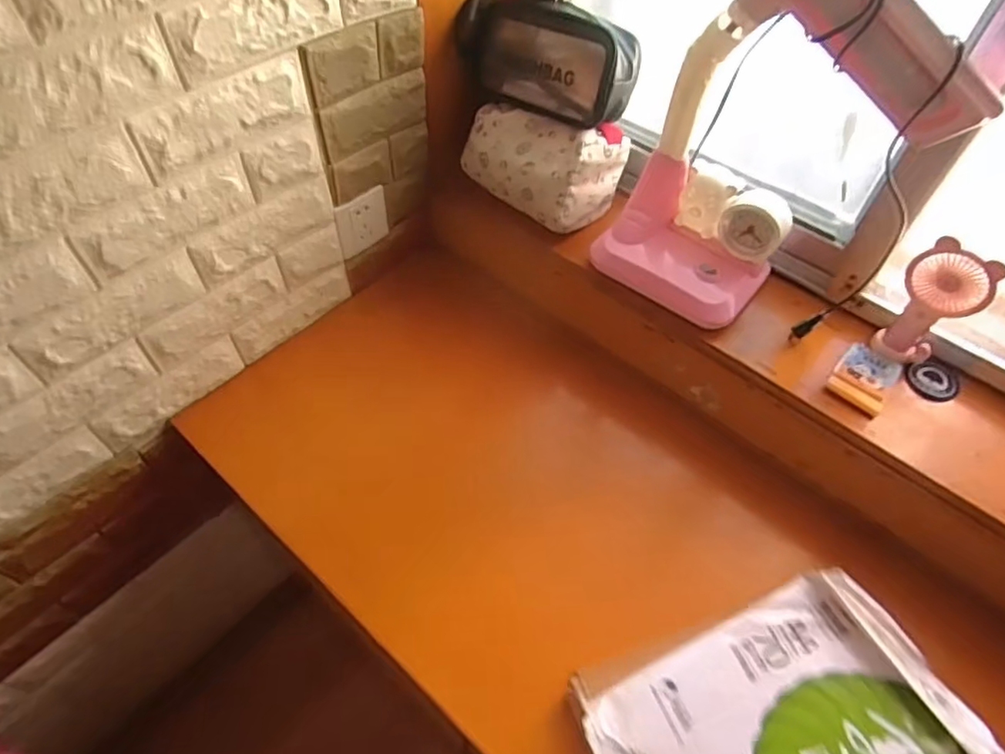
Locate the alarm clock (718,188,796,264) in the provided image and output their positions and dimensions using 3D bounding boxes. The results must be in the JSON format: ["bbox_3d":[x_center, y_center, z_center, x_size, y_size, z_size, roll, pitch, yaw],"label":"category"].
[{"bbox_3d":[0.316,-0.189,0.759,0.078,0.063,0.050,33,60,21],"label":"alarm clock"}]

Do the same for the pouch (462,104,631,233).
[{"bbox_3d":[0.061,-0.315,0.866,0.201,0.109,0.142,36,61,22],"label":"pouch"}]

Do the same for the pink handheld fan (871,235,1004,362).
[{"bbox_3d":[0.483,-0.082,0.683,0.034,0.162,0.076,-28,59,-20],"label":"pink handheld fan"}]

